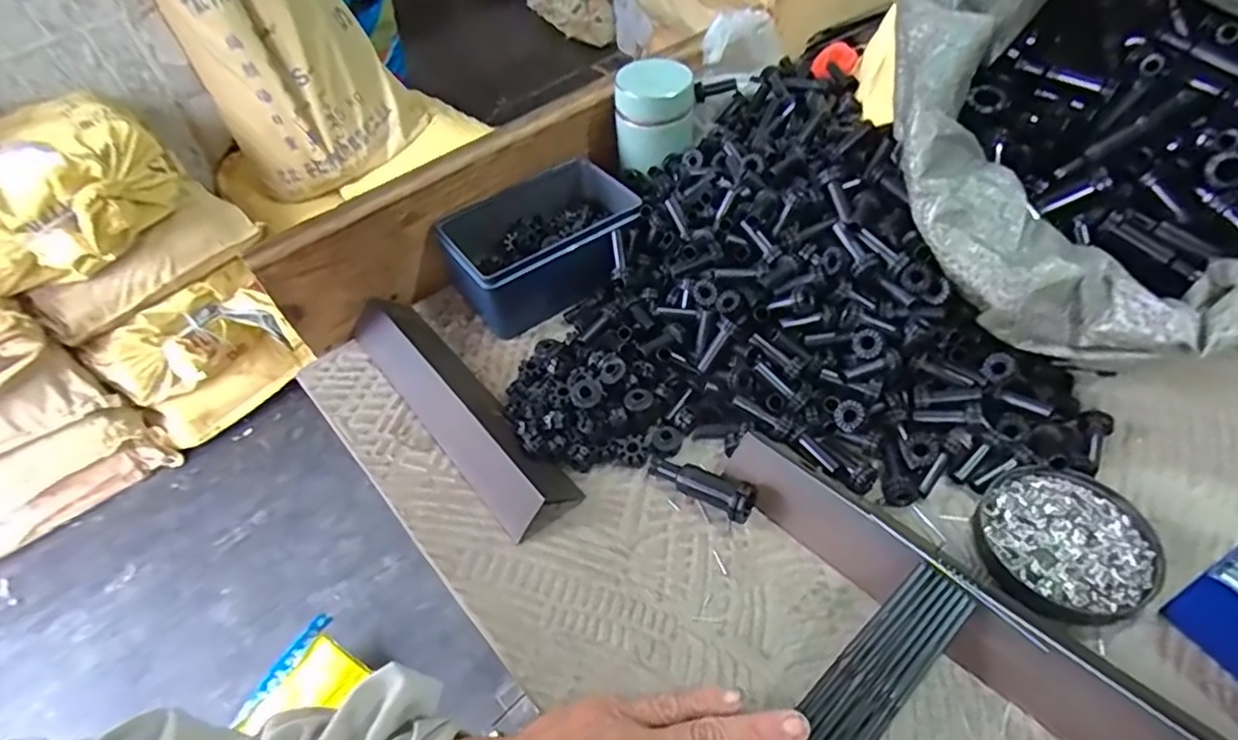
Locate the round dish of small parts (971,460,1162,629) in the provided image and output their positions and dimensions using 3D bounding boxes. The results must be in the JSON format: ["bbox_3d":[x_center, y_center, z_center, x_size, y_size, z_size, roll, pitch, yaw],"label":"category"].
[{"bbox_3d":[0.239,0.092,0.351,0.083,0.013,0.082,-3,47,3],"label":"round dish of small parts"}]

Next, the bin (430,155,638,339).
[{"bbox_3d":[-0.057,-0.106,0.543,0.165,0.059,0.114,-29,51,-20],"label":"bin"}]

